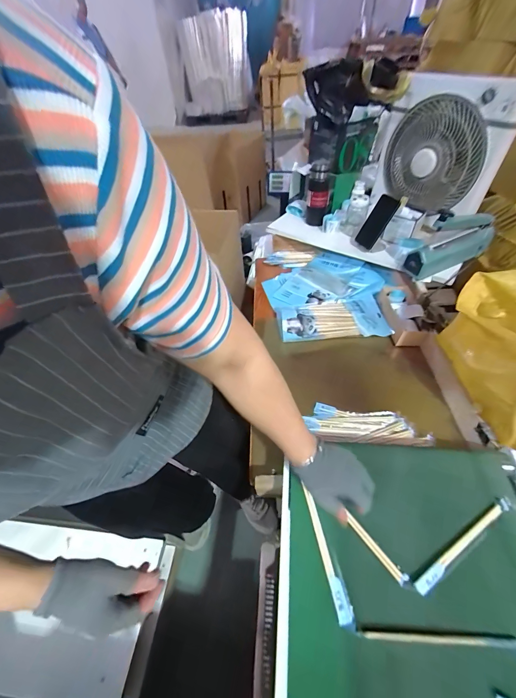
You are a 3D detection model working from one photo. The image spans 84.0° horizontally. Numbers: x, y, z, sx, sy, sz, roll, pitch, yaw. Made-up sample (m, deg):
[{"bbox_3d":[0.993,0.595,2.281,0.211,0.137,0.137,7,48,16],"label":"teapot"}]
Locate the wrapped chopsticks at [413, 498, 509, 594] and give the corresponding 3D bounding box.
[{"bbox_3d":[0.318,0.297,0.439,0.212,0.016,0.020,-27,52,-18],"label":"wrapped chopsticks"}]

